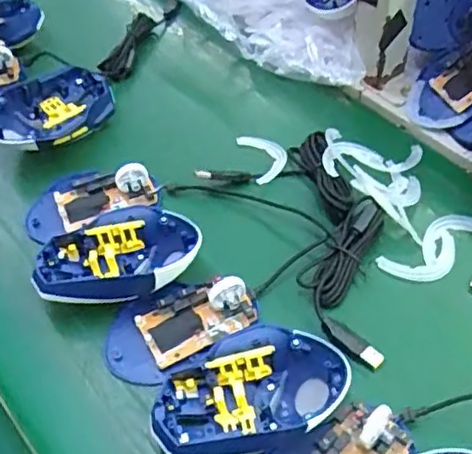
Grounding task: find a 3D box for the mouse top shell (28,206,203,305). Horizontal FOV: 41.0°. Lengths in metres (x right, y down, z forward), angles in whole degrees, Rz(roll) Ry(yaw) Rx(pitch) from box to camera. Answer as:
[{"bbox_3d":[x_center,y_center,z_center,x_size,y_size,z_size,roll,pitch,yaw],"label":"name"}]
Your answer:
[{"bbox_3d":[-0.088,0.025,0.474,0.121,0.041,0.077,-14,51,-11],"label":"mouse top shell"}]

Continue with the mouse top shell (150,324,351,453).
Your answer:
[{"bbox_3d":[0.006,0.107,0.396,0.122,0.038,0.078,-19,52,-14],"label":"mouse top shell"}]

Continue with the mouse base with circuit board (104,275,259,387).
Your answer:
[{"bbox_3d":[-0.039,0.066,0.441,0.108,0.032,0.063,-15,51,-12],"label":"mouse base with circuit board"}]

